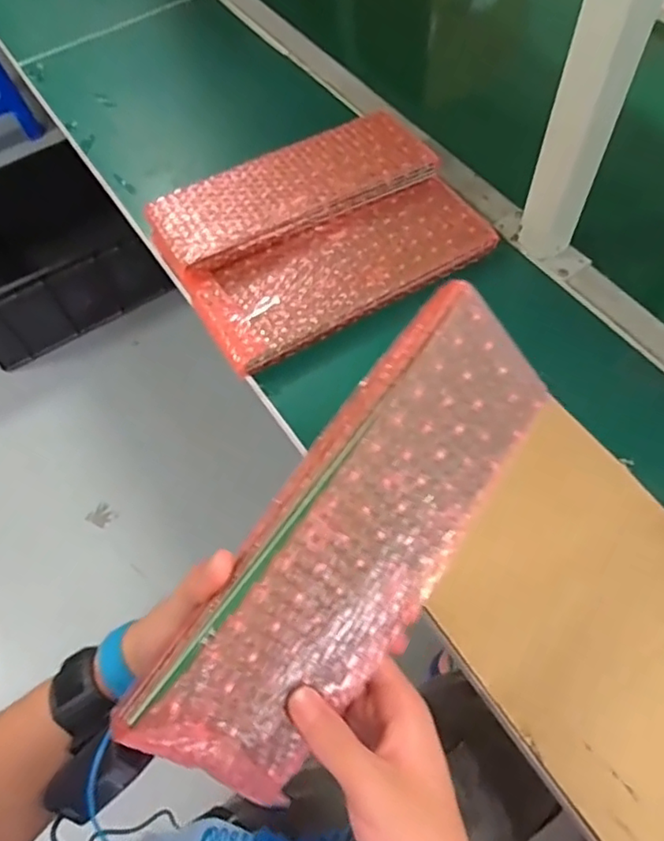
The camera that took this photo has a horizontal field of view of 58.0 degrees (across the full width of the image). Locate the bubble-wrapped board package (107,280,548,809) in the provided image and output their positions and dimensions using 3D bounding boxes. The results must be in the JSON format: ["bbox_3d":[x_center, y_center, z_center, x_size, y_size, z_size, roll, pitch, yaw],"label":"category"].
[{"bbox_3d":[0.017,0.064,0.332,0.280,0.104,0.024,-54,29,-10],"label":"bubble-wrapped board package"}]

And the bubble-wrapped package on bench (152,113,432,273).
[{"bbox_3d":[-0.039,-0.236,0.601,0.285,0.030,0.102,-30,64,-13],"label":"bubble-wrapped package on bench"}]

